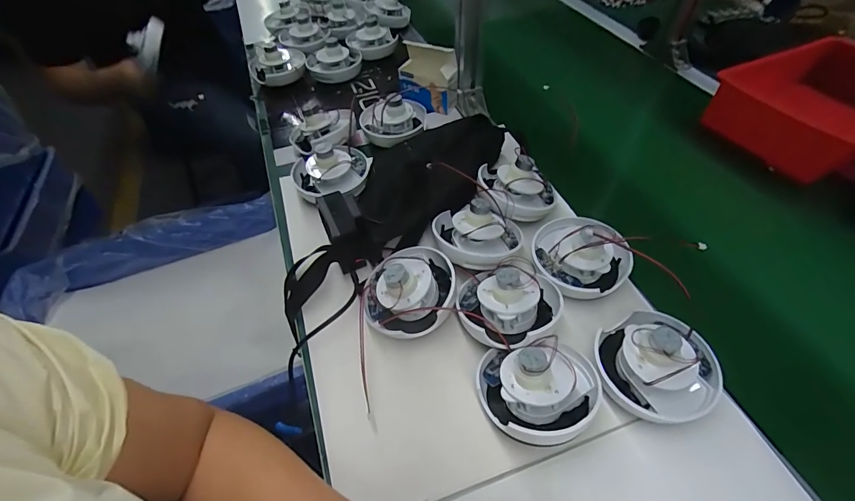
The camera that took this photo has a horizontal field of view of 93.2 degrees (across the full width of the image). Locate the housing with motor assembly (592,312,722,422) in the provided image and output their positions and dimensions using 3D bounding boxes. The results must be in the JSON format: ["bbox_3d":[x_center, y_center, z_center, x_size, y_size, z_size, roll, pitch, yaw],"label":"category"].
[{"bbox_3d":[0.216,0.107,0.380,0.102,0.073,0.101,-1,49,1],"label":"housing with motor assembly"}]

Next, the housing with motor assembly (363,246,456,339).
[{"bbox_3d":[-0.021,0.032,0.438,0.102,0.049,0.104,-8,49,-6],"label":"housing with motor assembly"}]

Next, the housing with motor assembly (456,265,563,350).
[{"bbox_3d":[0.087,0.047,0.423,0.107,0.048,0.102,9,50,9],"label":"housing with motor assembly"}]

